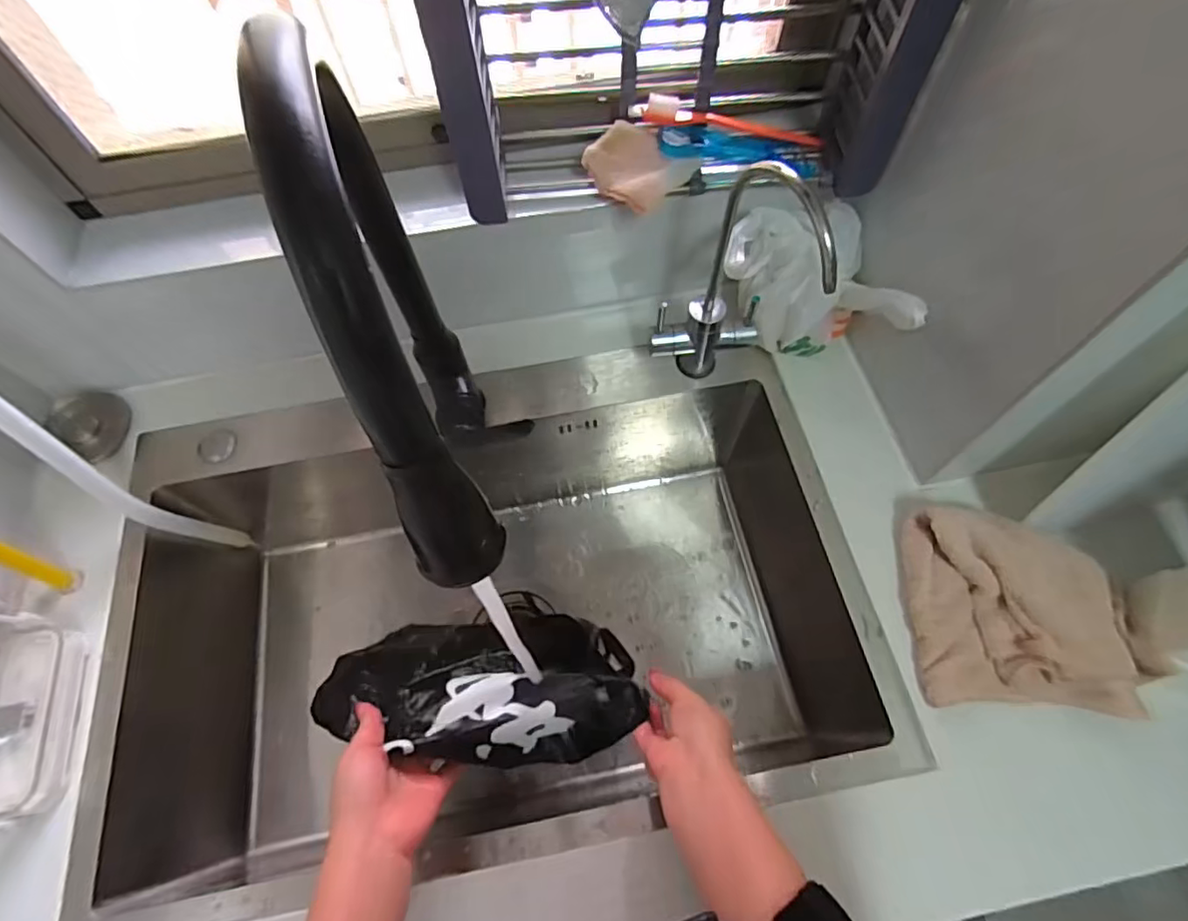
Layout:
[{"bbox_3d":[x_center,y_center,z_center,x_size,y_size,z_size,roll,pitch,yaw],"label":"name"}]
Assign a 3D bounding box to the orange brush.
[{"bbox_3d":[0.114,-0.285,0.508,0.165,0.019,0.019,4,63,-12],"label":"orange brush"}]

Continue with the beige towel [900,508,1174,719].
[{"bbox_3d":[0.344,0.117,0.482,0.161,0.024,0.151,-2,74,15],"label":"beige towel"}]

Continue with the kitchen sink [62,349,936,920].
[{"bbox_3d":[-0.095,0.140,0.632,0.644,0.210,0.436,-10,64,-3],"label":"kitchen sink"}]

